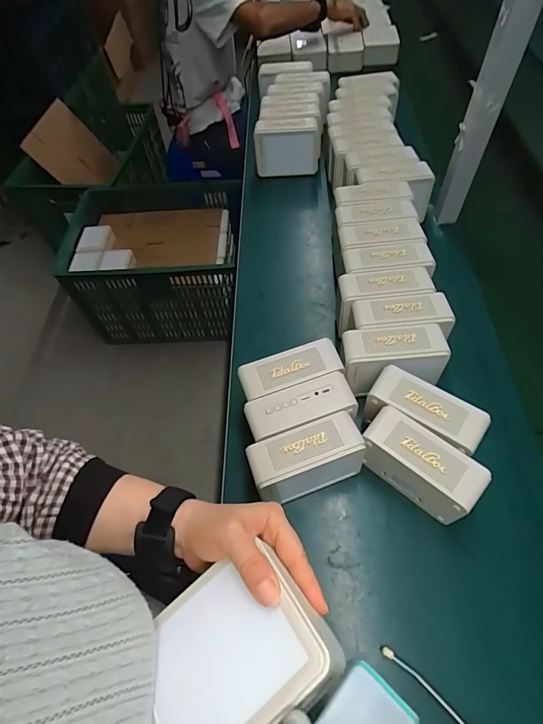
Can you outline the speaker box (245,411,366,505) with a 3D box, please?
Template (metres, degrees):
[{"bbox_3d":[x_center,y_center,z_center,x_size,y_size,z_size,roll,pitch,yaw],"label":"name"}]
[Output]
[{"bbox_3d":[0.044,0.128,0.502,0.138,0.097,0.064,-22,59,-9],"label":"speaker box"}]

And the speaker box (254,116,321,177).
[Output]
[{"bbox_3d":[0.035,-0.482,0.893,0.144,0.111,0.048,-1,58,4],"label":"speaker box"}]

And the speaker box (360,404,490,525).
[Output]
[{"bbox_3d":[0.180,0.131,0.492,0.135,0.110,0.055,35,66,23],"label":"speaker box"}]

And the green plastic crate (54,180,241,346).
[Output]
[{"bbox_3d":[-0.456,-0.389,1.575,0.668,0.394,0.485,-3,58,3],"label":"green plastic crate"}]

